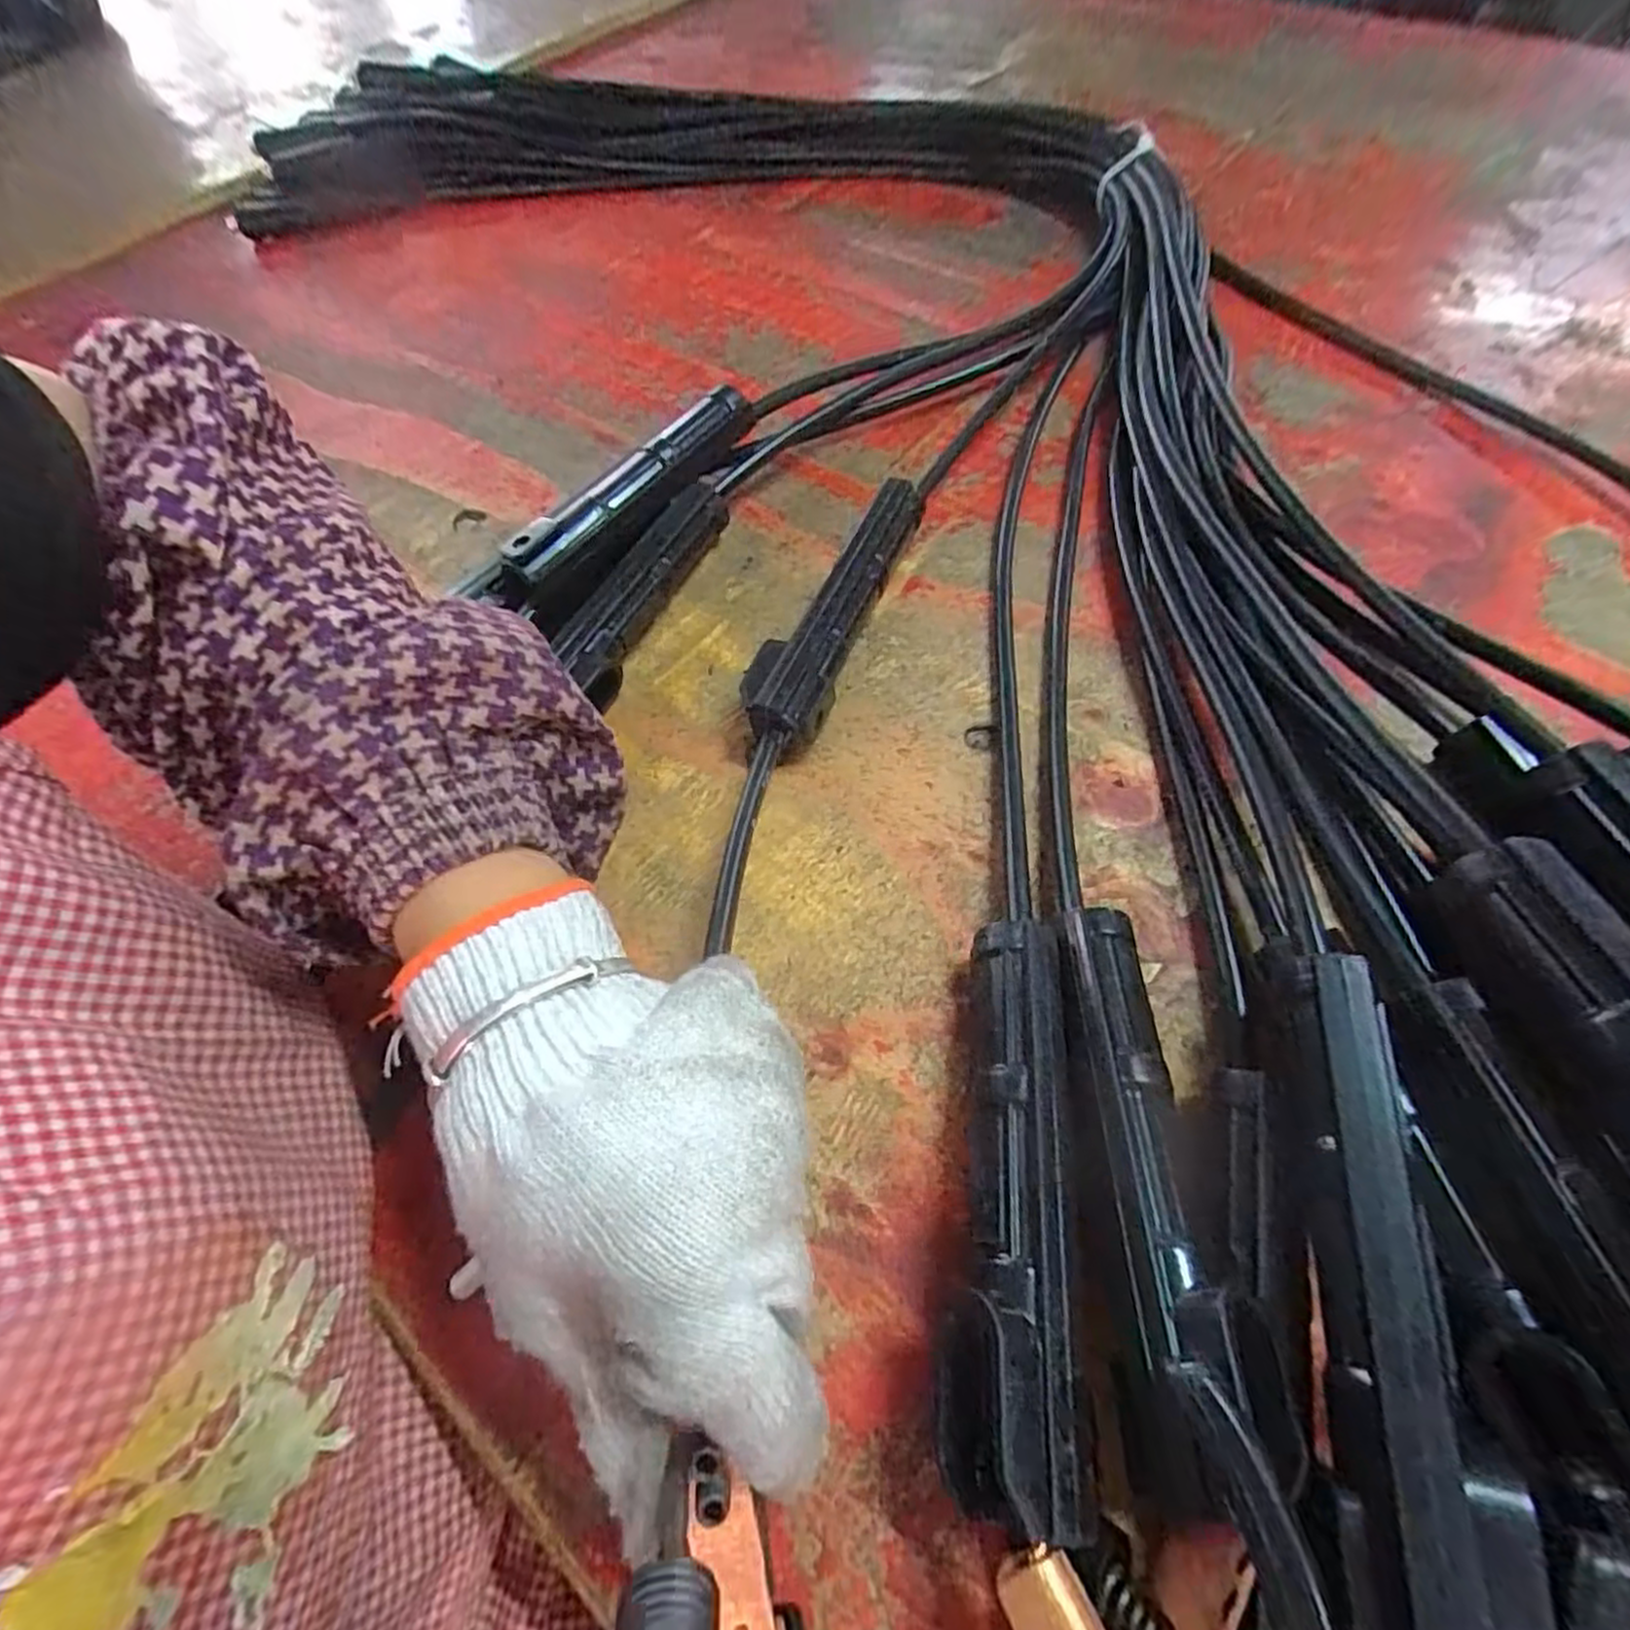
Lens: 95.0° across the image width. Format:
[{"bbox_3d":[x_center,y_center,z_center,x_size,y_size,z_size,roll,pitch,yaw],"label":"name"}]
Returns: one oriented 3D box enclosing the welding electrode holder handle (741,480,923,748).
[{"bbox_3d":[0.009,-0.098,0.353,0.035,0.035,0.160,18,62,14],"label":"welding electrode holder handle"}]

